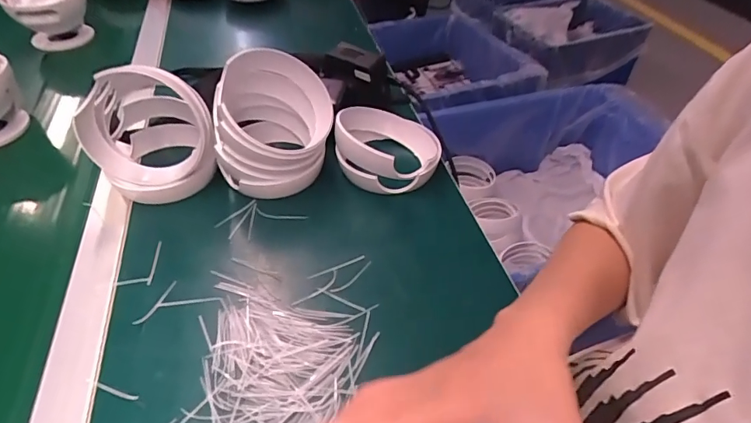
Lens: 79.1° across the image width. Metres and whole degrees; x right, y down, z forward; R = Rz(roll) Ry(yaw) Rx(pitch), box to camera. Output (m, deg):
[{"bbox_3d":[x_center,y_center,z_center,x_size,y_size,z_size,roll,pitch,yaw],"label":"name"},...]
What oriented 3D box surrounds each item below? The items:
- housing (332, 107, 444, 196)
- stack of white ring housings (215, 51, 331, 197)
[{"bbox_3d":[0.014,-0.078,0.508,0.109,0.069,0.112,0,44,0],"label":"housing"},{"bbox_3d":[-0.106,-0.089,0.481,0.117,0.113,0.120,-1,44,-1],"label":"stack of white ring housings"}]

